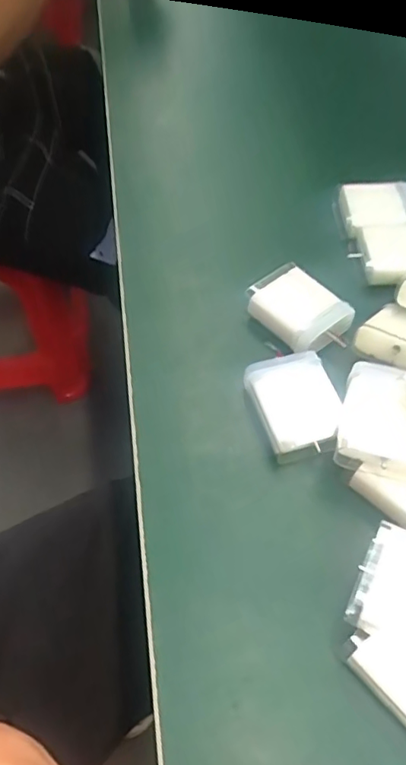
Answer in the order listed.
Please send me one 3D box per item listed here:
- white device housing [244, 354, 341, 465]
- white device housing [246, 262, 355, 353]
[{"bbox_3d":[0.047,0.014,0.290,0.040,0.024,0.057,-9,56,-10],"label":"white device housing"},{"bbox_3d":[0.055,-0.043,0.325,0.039,0.020,0.052,-32,62,-23],"label":"white device housing"}]

